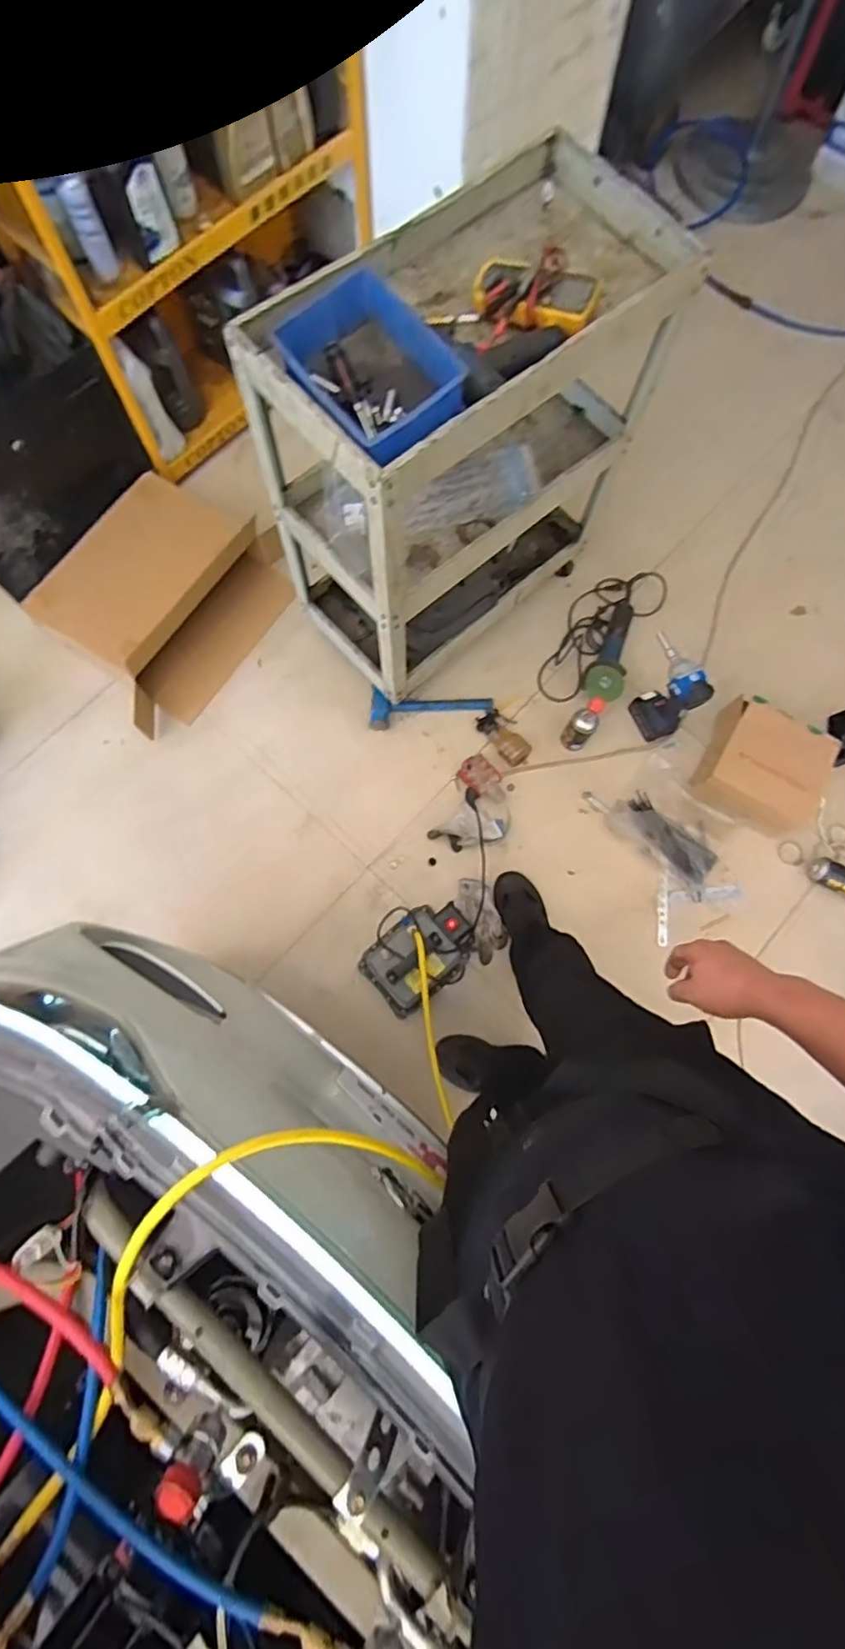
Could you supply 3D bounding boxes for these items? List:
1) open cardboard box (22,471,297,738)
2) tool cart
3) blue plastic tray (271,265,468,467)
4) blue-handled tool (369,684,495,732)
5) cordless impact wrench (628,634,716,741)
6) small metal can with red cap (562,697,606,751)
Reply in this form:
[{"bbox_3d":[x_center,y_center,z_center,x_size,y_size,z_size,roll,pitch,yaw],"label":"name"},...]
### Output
[{"bbox_3d":[-0.656,-0.572,1.516,0.462,0.146,0.568,35,79,6],"label":"open cardboard box"},{"bbox_3d":[0.066,-0.705,1.201,0.665,0.706,0.367,-41,80,-10],"label":"tool cart"},{"bbox_3d":[-0.077,-0.626,0.849,0.179,0.080,0.270,-35,79,-9],"label":"blue plastic tray"},{"bbox_3d":[0.025,-0.280,1.477,0.306,0.065,0.092,1,78,-1],"label":"blue-handled tool"},{"bbox_3d":[0.550,-0.321,1.399,0.073,0.241,0.195,-25,80,-7],"label":"cordless impact wrench"},{"bbox_3d":[0.371,-0.229,1.397,0.060,0.177,0.059,0,78,-1],"label":"small metal can with red cap"}]

